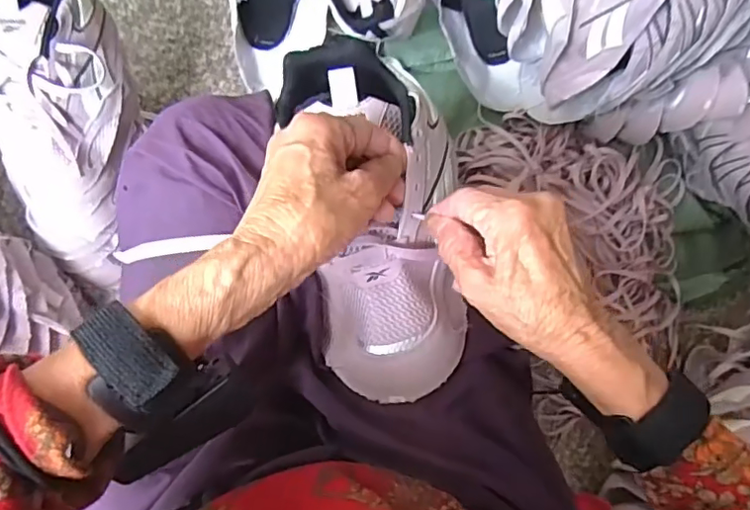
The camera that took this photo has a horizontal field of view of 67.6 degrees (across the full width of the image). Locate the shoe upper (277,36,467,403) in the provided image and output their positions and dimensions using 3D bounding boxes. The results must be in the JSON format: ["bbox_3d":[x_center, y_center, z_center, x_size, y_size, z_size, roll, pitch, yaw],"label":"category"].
[{"bbox_3d":[0.005,-0.029,0.360,0.101,0.061,0.234,-7,84,-8],"label":"shoe upper"}]

